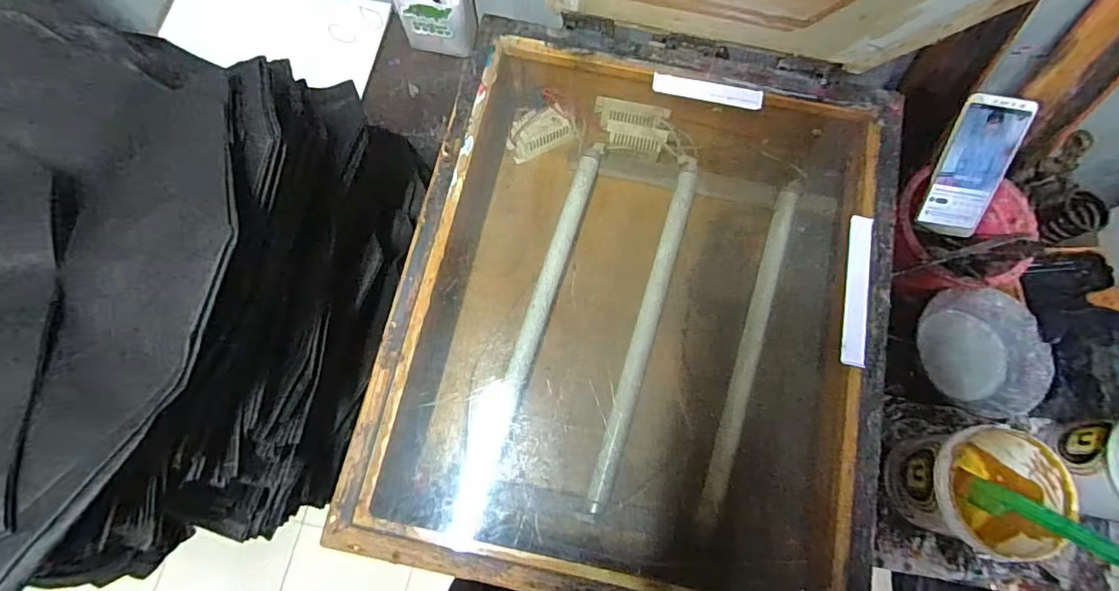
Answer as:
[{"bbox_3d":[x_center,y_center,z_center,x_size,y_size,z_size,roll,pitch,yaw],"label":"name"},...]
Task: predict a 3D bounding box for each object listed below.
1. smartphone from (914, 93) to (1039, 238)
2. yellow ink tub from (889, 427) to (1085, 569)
[{"bbox_3d":[0.477,-0.147,0.606,0.077,0.014,0.155,13,112,3],"label":"smartphone"},{"bbox_3d":[0.441,0.206,0.565,0.111,0.124,0.115,0,74,0],"label":"yellow ink tub"}]

